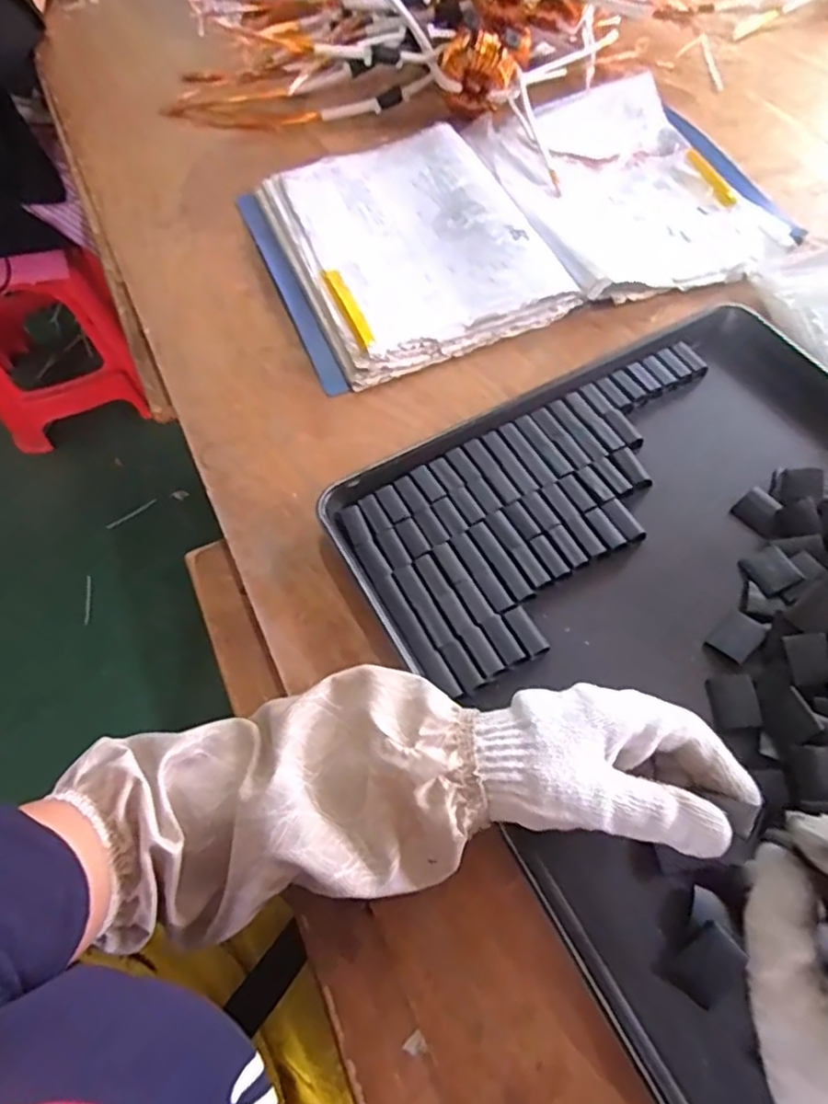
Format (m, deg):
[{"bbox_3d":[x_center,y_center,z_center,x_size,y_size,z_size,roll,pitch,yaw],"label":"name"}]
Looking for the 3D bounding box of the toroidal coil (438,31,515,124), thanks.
[{"bbox_3d":[0.070,-0.522,0.694,0.074,0.074,0.031,-1,61,2],"label":"toroidal coil"}]

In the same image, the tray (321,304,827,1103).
[{"bbox_3d":[0.247,0.096,0.370,0.397,0.040,0.592,-29,63,-13],"label":"tray"}]

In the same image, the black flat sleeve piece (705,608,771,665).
[{"bbox_3d":[0.208,0.053,0.407,0.025,0.008,0.032,39,70,21],"label":"black flat sleeve piece"}]

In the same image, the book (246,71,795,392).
[{"bbox_3d":[0.092,-0.335,0.624,0.471,0.032,0.309,-19,61,-7],"label":"book"}]

